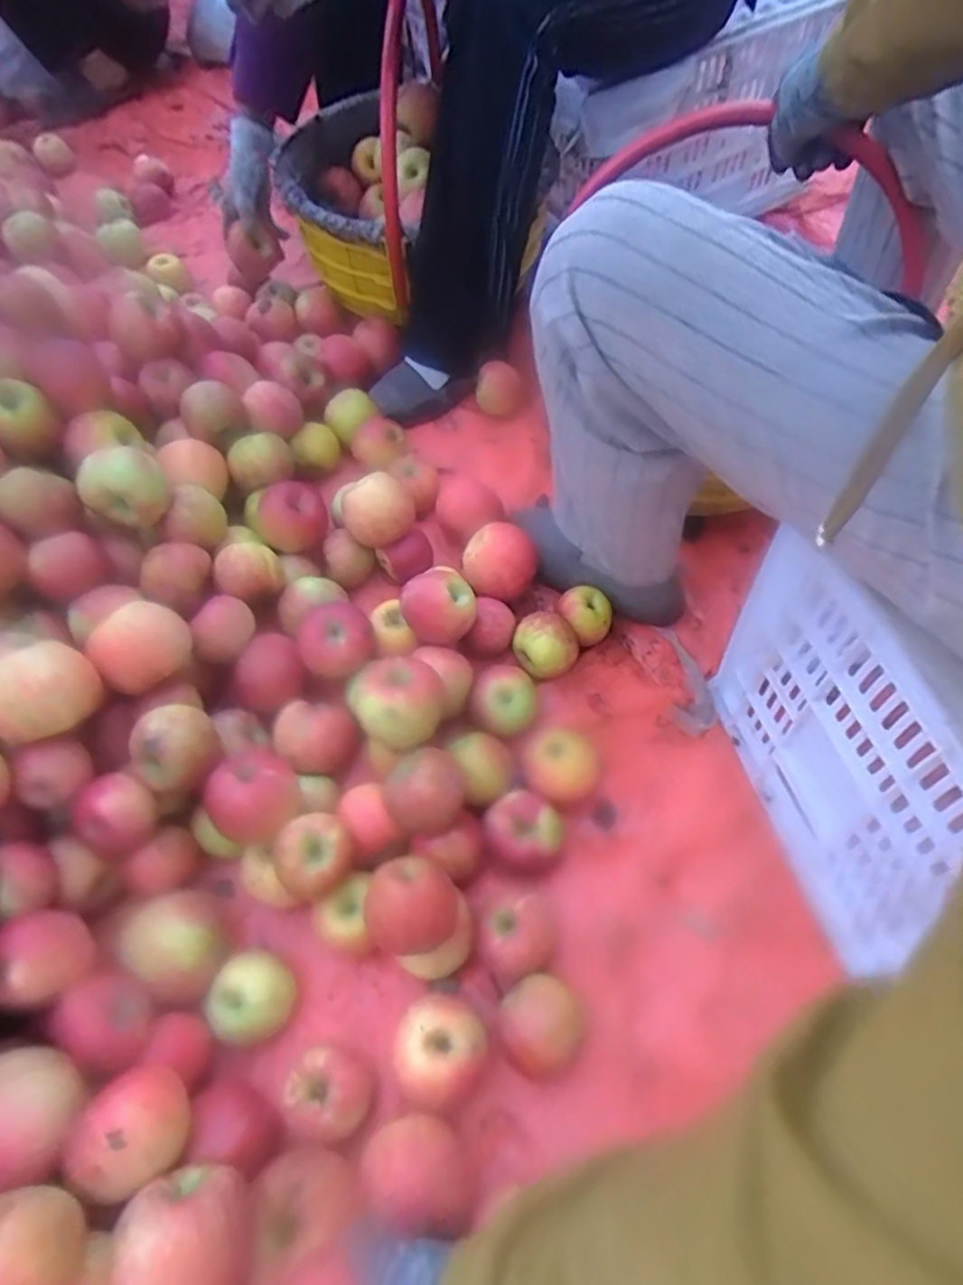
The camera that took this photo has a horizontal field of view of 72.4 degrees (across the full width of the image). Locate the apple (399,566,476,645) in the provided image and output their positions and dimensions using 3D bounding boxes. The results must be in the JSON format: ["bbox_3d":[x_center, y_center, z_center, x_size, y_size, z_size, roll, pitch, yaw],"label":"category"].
[{"bbox_3d":[-0.045,-0.035,0.699,0.073,0.057,0.068,-2,62,3],"label":"apple"}]

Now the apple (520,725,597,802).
[{"bbox_3d":[0.078,0.123,0.657,0.073,0.051,0.071,-2,62,3],"label":"apple"}]

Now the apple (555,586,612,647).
[{"bbox_3d":[0.116,-0.029,0.746,0.061,0.047,0.055,3,62,5],"label":"apple"}]

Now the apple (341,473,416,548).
[{"bbox_3d":[-0.113,-0.144,0.738,0.077,0.069,0.069,-15,62,-4],"label":"apple"}]

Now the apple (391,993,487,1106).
[{"bbox_3d":[-0.036,0.327,0.537,0.075,0.070,0.070,-2,62,3],"label":"apple"}]

